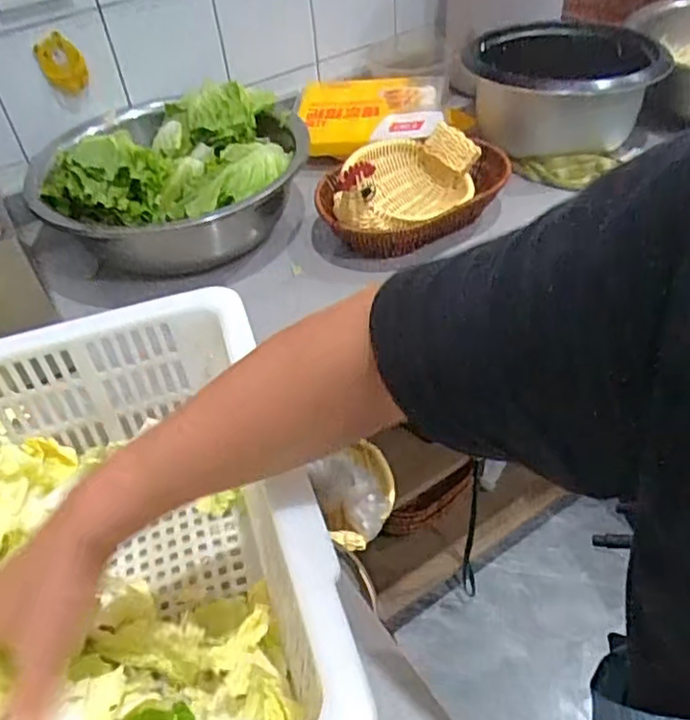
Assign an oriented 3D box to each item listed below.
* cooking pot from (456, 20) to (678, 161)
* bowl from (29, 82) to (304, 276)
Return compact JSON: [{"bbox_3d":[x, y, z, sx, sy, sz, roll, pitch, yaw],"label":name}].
[{"bbox_3d":[0.289,-0.368,0.875,0.240,0.108,0.238,-4,45,4],"label":"cooking pot"},{"bbox_3d":[-0.201,-0.226,0.803,0.284,0.122,0.289,-4,45,4],"label":"bowl"}]

